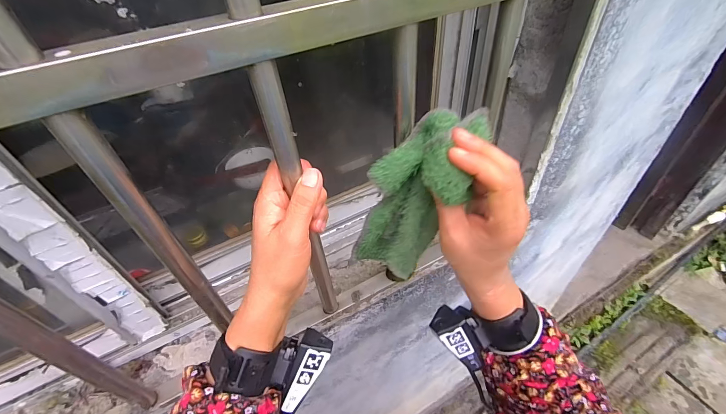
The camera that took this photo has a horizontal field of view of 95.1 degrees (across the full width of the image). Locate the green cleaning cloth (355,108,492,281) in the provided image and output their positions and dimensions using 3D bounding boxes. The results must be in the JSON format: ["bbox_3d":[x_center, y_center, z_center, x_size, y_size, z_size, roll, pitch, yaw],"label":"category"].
[{"bbox_3d":[0.048,-0.001,0.292,0.071,0.168,0.067,1,38,-32],"label":"green cleaning cloth"}]

